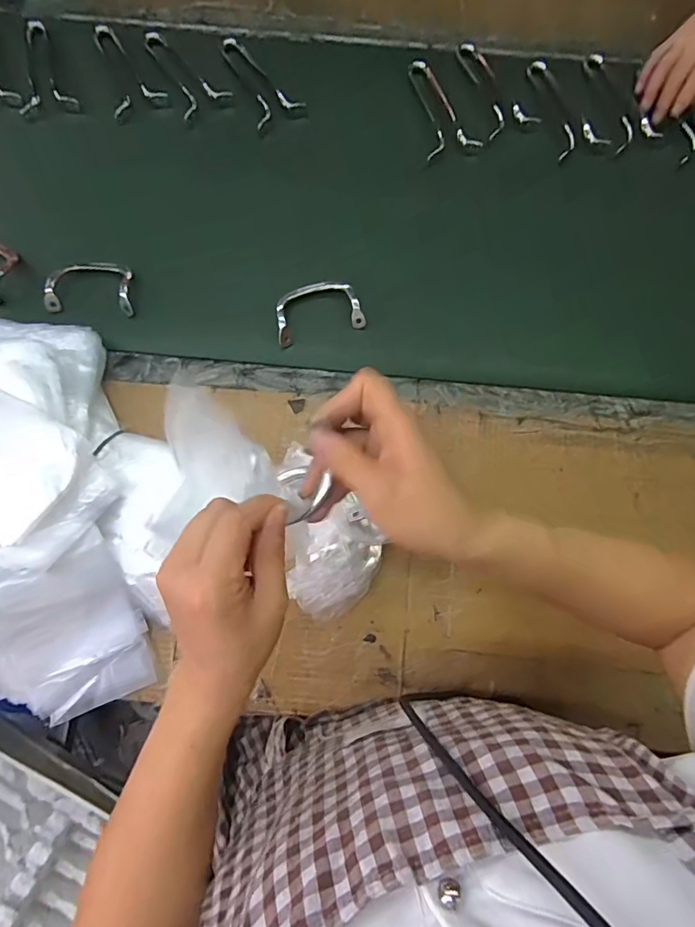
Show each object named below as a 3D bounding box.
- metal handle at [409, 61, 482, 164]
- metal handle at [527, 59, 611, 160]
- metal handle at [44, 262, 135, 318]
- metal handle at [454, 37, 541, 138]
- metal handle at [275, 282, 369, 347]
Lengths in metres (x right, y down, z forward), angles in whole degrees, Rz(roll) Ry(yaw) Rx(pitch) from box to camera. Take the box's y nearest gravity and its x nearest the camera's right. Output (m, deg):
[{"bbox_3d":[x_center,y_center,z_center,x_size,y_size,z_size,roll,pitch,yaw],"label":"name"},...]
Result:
[{"bbox_3d":[0.121,-0.473,0.621,0.066,0.012,0.157,-12,77,-4],"label":"metal handle"},{"bbox_3d":[0.271,-0.468,0.621,0.073,0.009,0.158,-24,78,-7],"label":"metal handle"},{"bbox_3d":[-0.295,-0.198,0.543,0.096,0.030,0.067,-7,76,-3],"label":"metal handle"},{"bbox_3d":[0.185,-0.501,0.627,0.067,0.009,0.161,-23,78,-7],"label":"metal handle"},{"bbox_3d":[-0.034,-0.175,0.539,0.100,0.023,0.061,-13,77,-5],"label":"metal handle"}]

